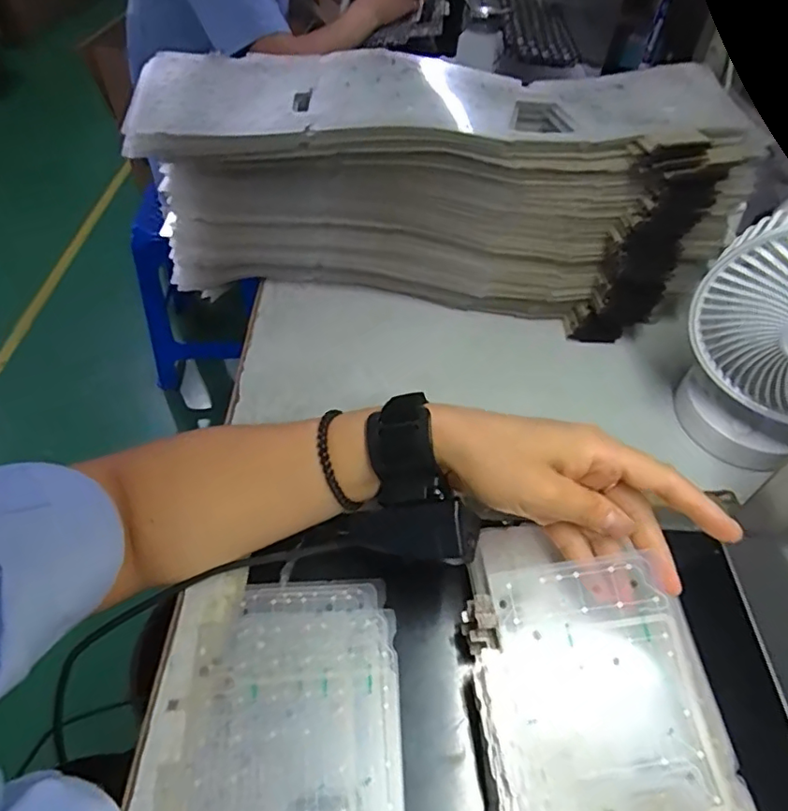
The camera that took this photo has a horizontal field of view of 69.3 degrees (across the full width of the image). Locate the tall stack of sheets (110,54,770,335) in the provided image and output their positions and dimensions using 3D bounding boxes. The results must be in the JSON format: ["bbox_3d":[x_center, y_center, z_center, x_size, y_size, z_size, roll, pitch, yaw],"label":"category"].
[{"bbox_3d":[0.035,-0.174,0.484,0.467,0.160,0.144,3,50,-1],"label":"tall stack of sheets"}]

